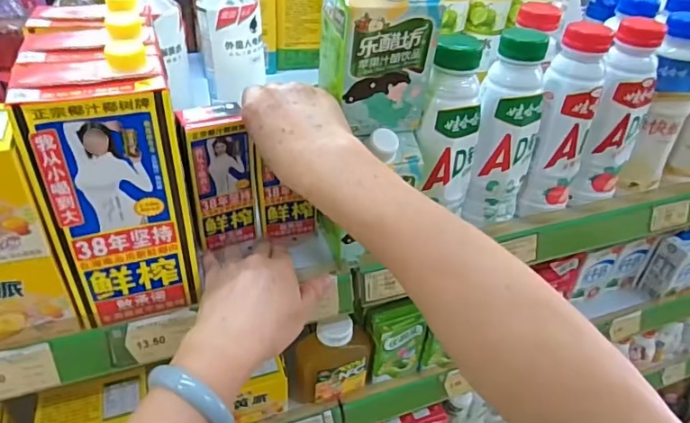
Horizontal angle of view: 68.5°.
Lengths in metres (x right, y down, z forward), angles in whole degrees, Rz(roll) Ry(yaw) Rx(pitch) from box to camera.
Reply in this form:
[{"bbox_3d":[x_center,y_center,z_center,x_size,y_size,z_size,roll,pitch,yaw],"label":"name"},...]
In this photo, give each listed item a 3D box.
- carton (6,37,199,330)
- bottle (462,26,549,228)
[{"bbox_3d":[-0.168,-0.018,0.380,0.093,0.201,0.067,-10,41,-18],"label":"carton"},{"bbox_3d":[0.150,-0.073,0.472,0.059,0.174,0.051,19,41,18],"label":"bottle"}]

